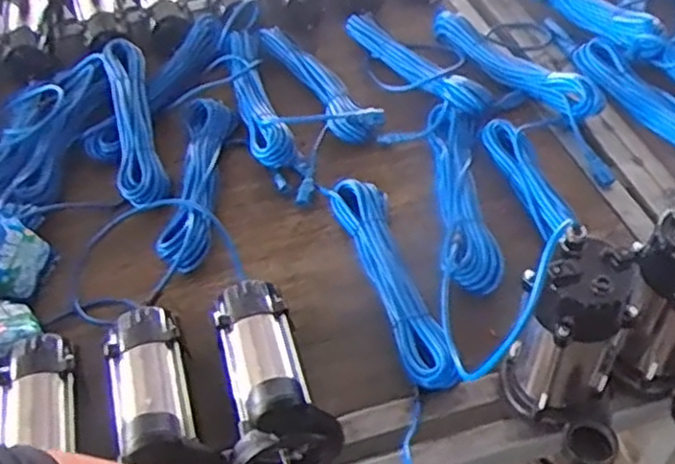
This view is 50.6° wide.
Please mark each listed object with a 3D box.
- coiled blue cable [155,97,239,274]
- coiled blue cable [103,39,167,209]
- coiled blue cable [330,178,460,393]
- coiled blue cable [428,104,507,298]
[{"bbox_3d":[-0.208,-0.086,1.102,0.067,0.042,0.332,-1,47,4],"label":"coiled blue cable"},{"bbox_3d":[-0.342,-0.188,1.178,0.074,0.069,0.352,-14,48,-8],"label":"coiled blue cable"},{"bbox_3d":[0.072,0.055,0.964,0.070,0.052,0.367,-15,48,-9],"label":"coiled blue cable"},{"bbox_3d":[0.181,-0.057,1.057,0.082,0.049,0.354,-2,47,3],"label":"coiled blue cable"}]

